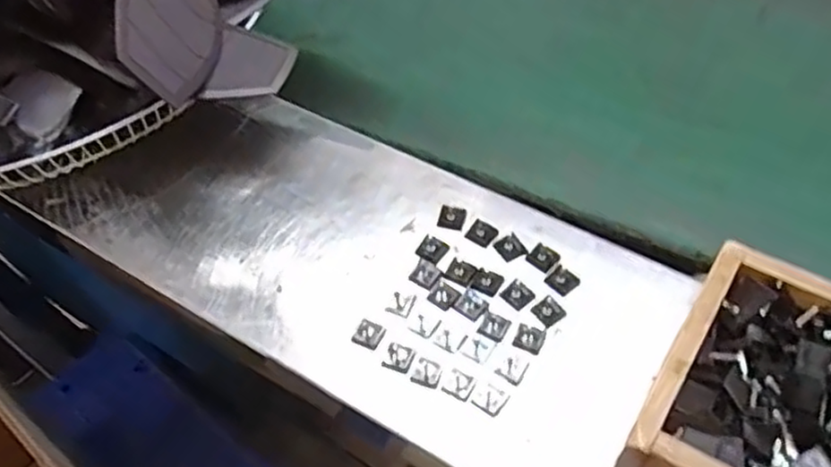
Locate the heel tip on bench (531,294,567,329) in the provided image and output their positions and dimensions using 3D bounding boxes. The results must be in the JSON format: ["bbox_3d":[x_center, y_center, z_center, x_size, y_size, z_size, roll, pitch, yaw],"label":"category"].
[{"bbox_3d":[0.087,0.050,0.463,0.018,0.004,0.017,-35,59,-20],"label":"heel tip on bench"}]

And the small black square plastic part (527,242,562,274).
[{"bbox_3d":[0.089,0.016,0.493,0.019,0.006,0.019,35,63,26],"label":"small black square plastic part"}]

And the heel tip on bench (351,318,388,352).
[{"bbox_3d":[-0.030,0.066,0.466,0.018,0.004,0.018,20,57,18],"label":"heel tip on bench"}]

